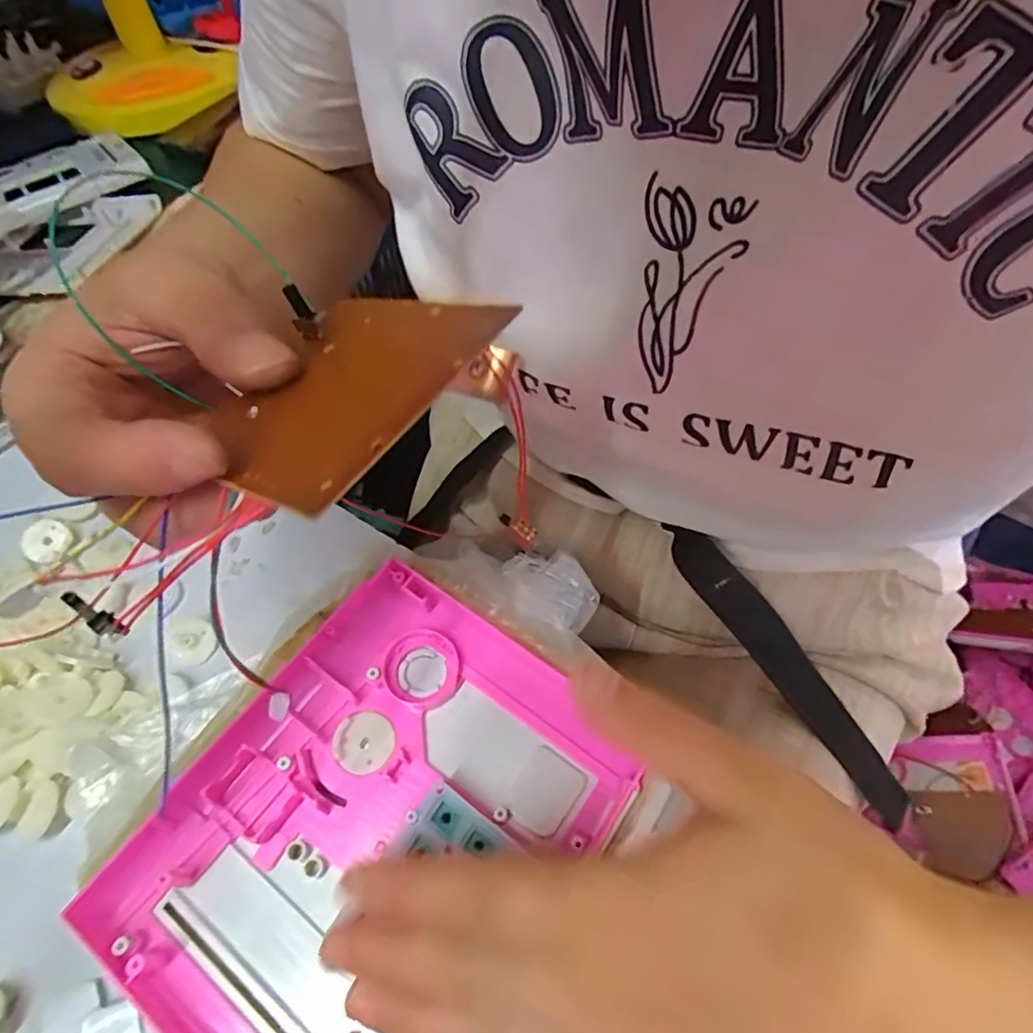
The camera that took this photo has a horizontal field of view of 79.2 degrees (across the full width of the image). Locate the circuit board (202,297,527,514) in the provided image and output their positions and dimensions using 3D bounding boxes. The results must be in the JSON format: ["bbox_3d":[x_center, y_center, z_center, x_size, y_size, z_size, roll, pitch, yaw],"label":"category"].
[{"bbox_3d":[-0.042,-0.032,0.152,0.060,0.005,0.070,16,57,38],"label":"circuit board"}]

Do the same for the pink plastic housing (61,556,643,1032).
[{"bbox_3d":[-0.051,0.111,0.224,0.134,0.018,0.166,31,62,21],"label":"pink plastic housing"}]

